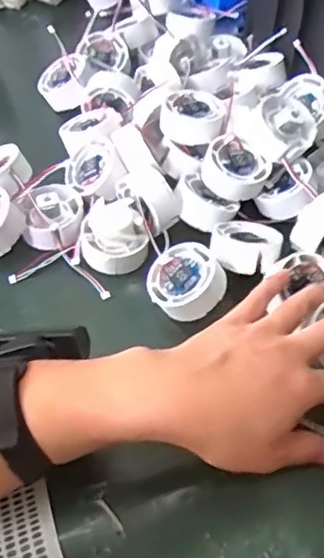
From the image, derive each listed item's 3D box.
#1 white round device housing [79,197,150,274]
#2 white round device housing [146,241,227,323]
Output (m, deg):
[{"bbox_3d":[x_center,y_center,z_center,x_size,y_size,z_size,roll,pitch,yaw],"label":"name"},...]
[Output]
[{"bbox_3d":[-0.038,-0.033,0.484,0.048,0.036,0.047,0,52,-1],"label":"white round device housing"},{"bbox_3d":[0.018,0.003,0.455,0.054,0.022,0.054,-36,50,1],"label":"white round device housing"}]

